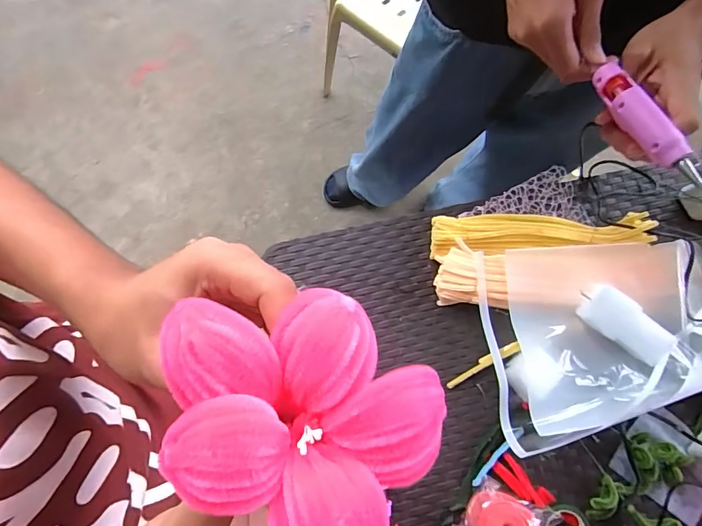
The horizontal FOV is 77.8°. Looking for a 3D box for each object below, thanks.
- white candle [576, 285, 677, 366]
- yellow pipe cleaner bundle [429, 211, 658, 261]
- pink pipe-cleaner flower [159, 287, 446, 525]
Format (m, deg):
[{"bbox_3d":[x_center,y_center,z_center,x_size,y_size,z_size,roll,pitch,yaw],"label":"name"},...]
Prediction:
[{"bbox_3d":[0.330,0.078,0.520,0.104,0.042,0.055,41,79,10],"label":"white candle"},{"bbox_3d":[0.260,-0.041,0.608,0.299,0.042,0.062,-3,76,-1],"label":"yellow pipe cleaner bundle"},{"bbox_3d":[-0.021,0.054,0.163,0.105,0.026,0.084,34,78,8],"label":"pink pipe-cleaner flower"}]

